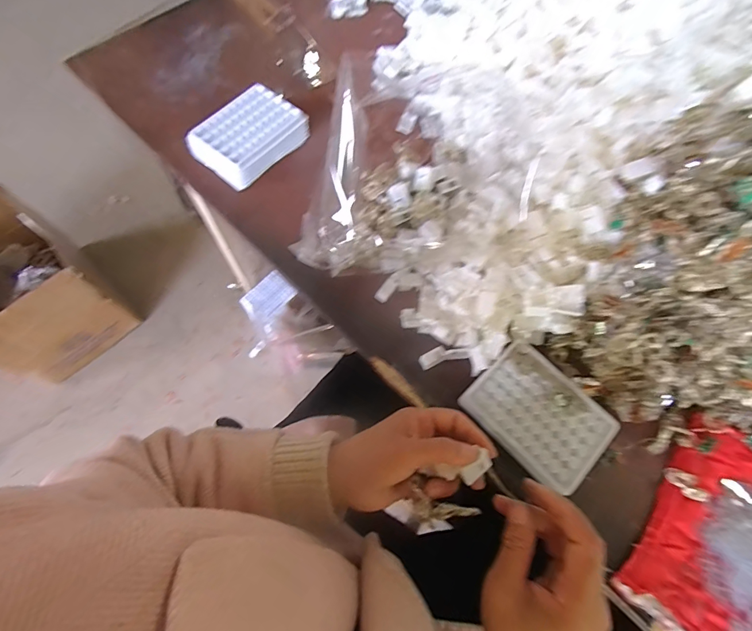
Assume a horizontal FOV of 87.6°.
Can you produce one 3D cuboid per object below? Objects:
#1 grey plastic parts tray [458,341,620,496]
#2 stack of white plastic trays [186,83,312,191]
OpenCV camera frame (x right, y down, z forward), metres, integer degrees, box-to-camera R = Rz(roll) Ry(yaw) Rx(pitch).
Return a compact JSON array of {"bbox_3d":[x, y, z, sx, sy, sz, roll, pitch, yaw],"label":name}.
[{"bbox_3d":[0.165,0.100,0.399,0.097,0.014,0.130,-41,75,-17],"label":"grey plastic parts tray"},{"bbox_3d":[-0.165,-0.237,0.528,0.106,0.044,0.134,38,71,12],"label":"stack of white plastic trays"}]

